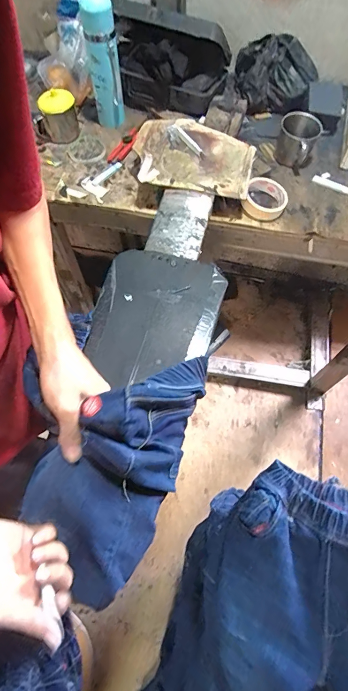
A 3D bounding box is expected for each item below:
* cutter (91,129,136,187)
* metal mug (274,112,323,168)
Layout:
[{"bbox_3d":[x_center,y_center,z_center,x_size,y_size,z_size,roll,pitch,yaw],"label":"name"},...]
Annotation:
[{"bbox_3d":[-0.129,-0.412,0.785,0.041,0.018,0.171,24,66,12],"label":"cutter"},{"bbox_3d":[0.260,-0.433,0.759,0.082,0.071,0.083,17,65,9],"label":"metal mug"}]

